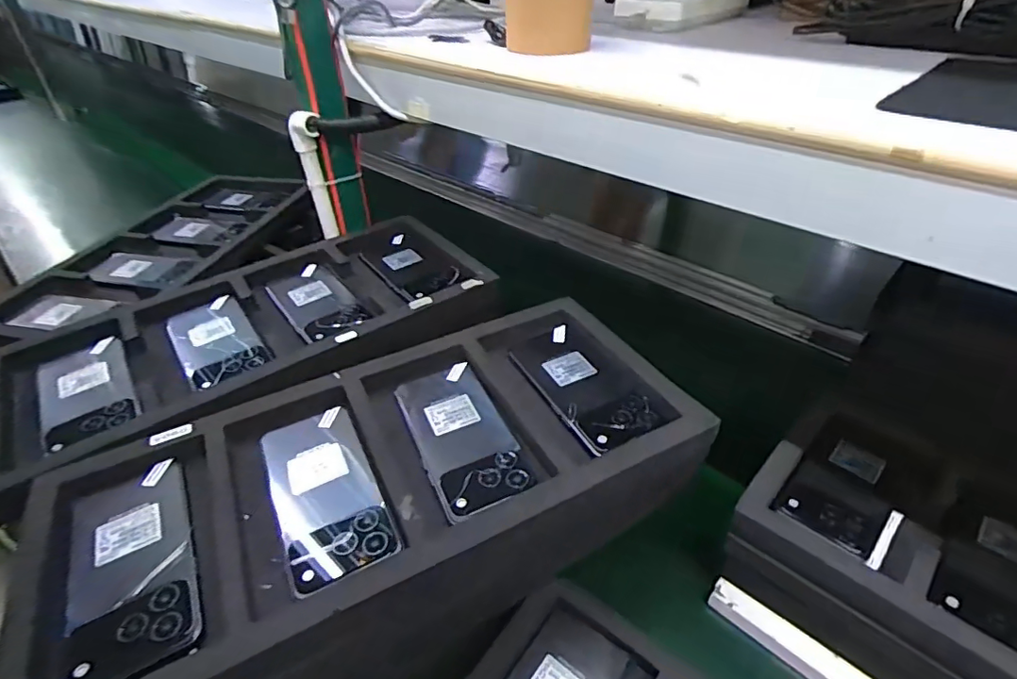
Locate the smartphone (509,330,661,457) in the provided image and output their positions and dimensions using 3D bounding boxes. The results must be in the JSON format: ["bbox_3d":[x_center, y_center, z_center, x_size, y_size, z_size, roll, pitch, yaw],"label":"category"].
[{"bbox_3d":[0.064,0.040,0.478,0.071,0.010,0.147,-19,41,-21],"label":"smartphone"}]

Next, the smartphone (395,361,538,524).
[{"bbox_3d":[-0.039,0.075,0.443,0.073,0.010,0.159,-16,40,-17],"label":"smartphone"}]

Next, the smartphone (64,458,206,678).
[{"bbox_3d":[-0.257,0.151,0.369,0.070,0.015,0.176,-20,41,-22],"label":"smartphone"}]

